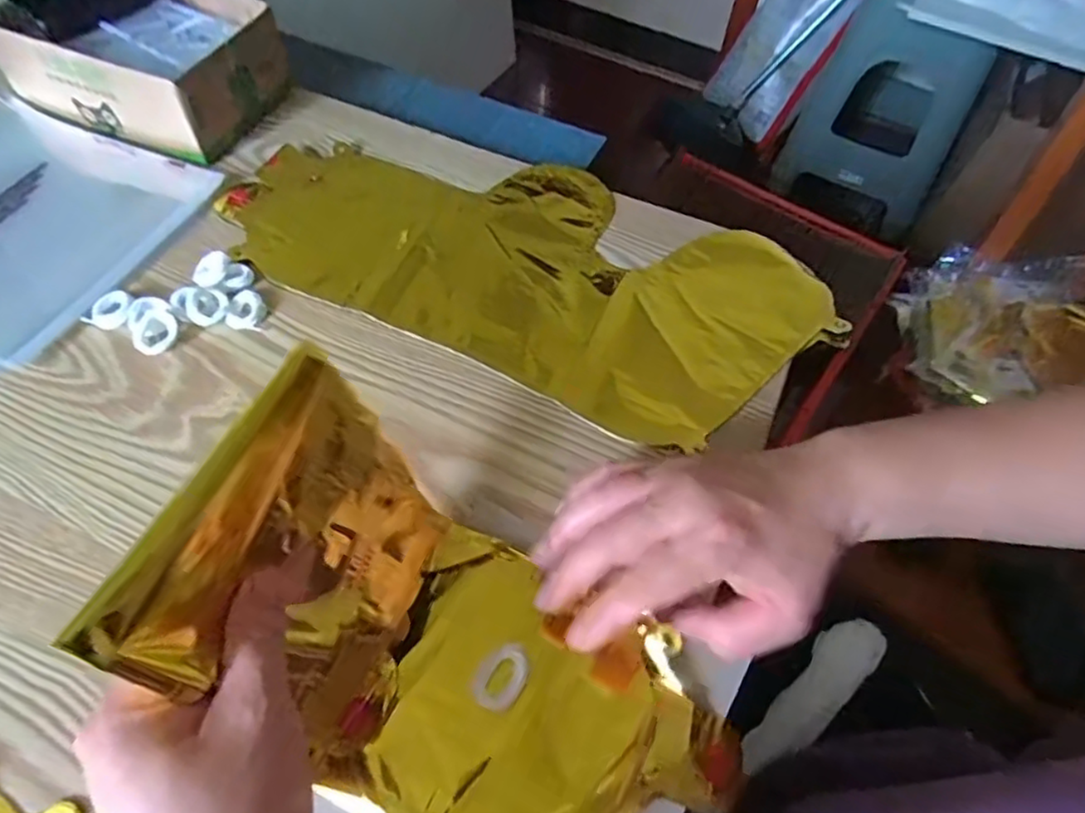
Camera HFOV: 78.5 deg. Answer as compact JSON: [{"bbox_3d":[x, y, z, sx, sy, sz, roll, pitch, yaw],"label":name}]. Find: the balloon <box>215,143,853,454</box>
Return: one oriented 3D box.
[{"bbox_3d":[-0.019,-0.111,0.482,0.422,0.009,0.203,24,58,13],"label":"balloon"}]

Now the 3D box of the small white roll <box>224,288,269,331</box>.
[{"bbox_3d":[-0.193,-0.063,0.434,0.023,0.006,0.030,-1,56,-4],"label":"small white roll"}]

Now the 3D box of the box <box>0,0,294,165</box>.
[{"bbox_3d":[-0.317,-0.285,0.547,0.183,0.064,0.135,21,57,11],"label":"box"}]

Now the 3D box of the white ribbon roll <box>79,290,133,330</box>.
[{"bbox_3d":[-0.277,-0.061,0.427,0.025,0.008,0.028,20,57,10],"label":"white ribbon roll"}]

